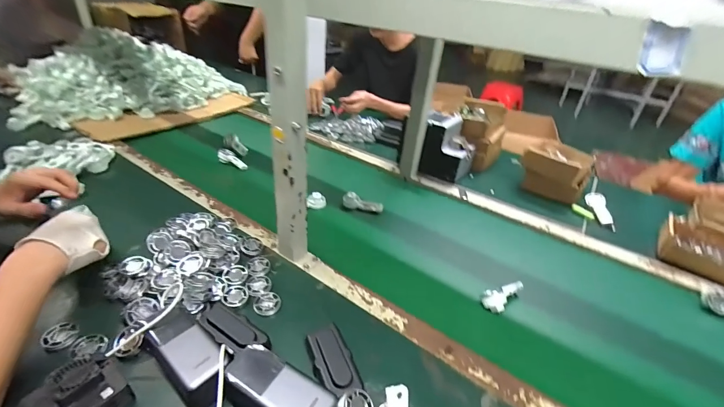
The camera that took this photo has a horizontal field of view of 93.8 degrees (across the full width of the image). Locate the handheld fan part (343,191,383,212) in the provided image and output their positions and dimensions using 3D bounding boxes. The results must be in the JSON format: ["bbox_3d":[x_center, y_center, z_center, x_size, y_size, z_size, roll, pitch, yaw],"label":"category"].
[{"bbox_3d":[0.003,-0.003,0.788,0.094,0.028,0.026,9,33,6],"label":"handheld fan part"}]

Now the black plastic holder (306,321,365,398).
[{"bbox_3d":[-0.039,0.209,0.448,0.050,0.024,0.097,-7,35,-19],"label":"black plastic holder"}]

